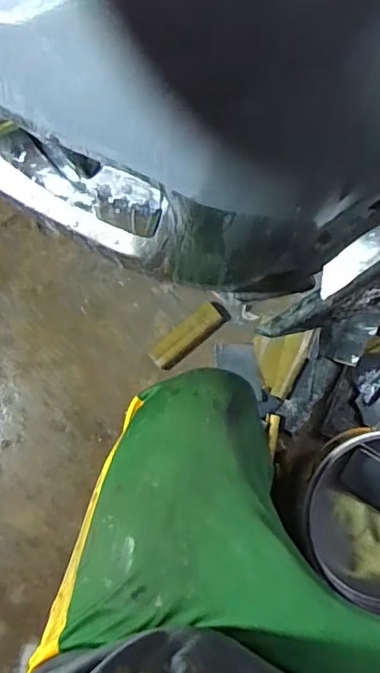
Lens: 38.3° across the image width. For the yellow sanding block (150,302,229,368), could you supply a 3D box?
[{"bbox_3d":[-0.001,-0.004,0.971,0.154,0.017,0.049,-39,82,-3],"label":"yellow sanding block"}]

